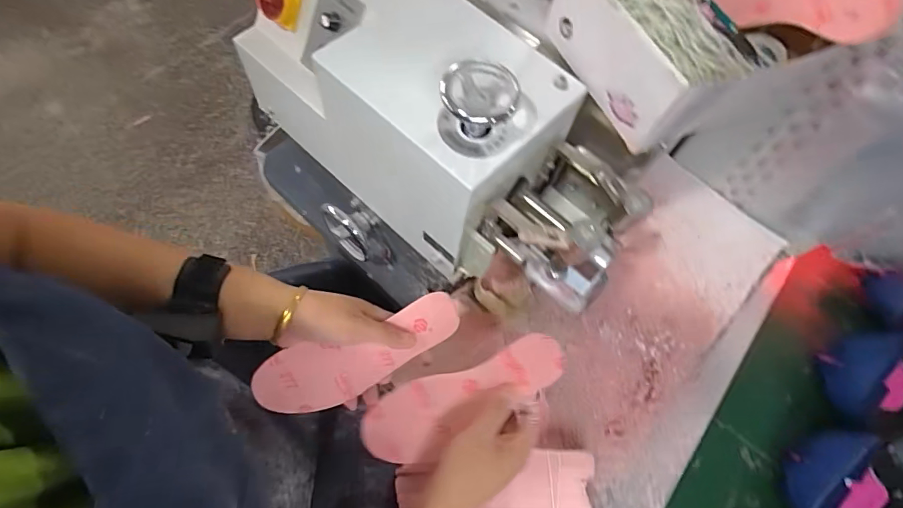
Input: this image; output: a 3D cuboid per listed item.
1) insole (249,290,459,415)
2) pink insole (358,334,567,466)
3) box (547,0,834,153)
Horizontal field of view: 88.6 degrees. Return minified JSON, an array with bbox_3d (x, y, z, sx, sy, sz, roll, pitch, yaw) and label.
[{"bbox_3d":[-0.086,0.103,0.460,0.205,0.009,0.067,-18,101,-18],"label":"insole"},{"bbox_3d":[0.015,0.140,0.451,0.204,0.006,0.067,-23,69,-8],"label":"pink insole"},{"bbox_3d":[0.236,-0.236,0.456,0.244,0.082,0.179,-31,71,-16],"label":"box"}]

